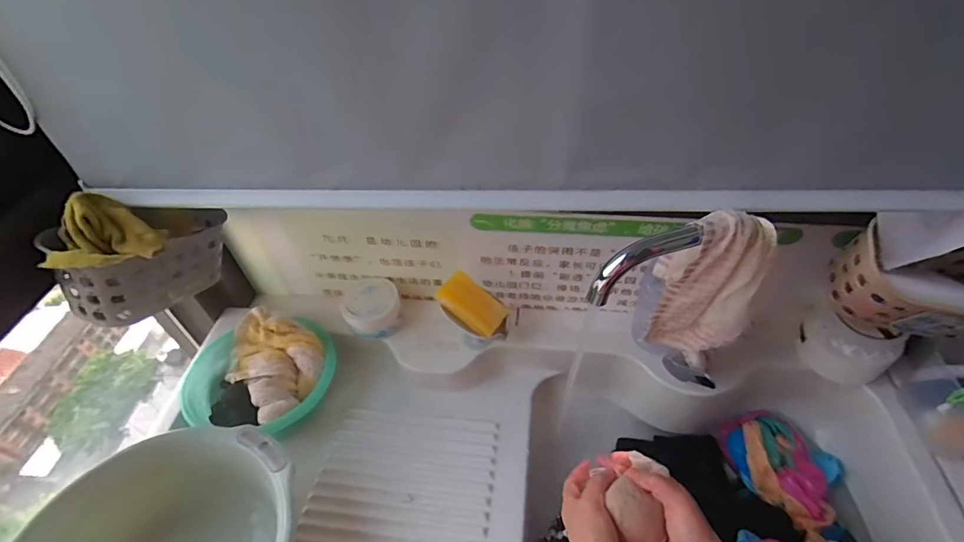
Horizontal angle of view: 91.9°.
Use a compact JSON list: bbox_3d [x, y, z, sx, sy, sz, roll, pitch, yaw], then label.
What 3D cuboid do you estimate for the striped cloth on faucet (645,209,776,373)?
[{"bbox_3d":[0.263,0.029,0.560,0.105,0.222,0.045,6,48,10],"label":"striped cloth on faucet"}]

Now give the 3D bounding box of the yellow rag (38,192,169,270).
[{"bbox_3d":[-0.429,-0.046,0.524,0.103,0.055,0.081,-28,52,-21],"label":"yellow rag"}]

